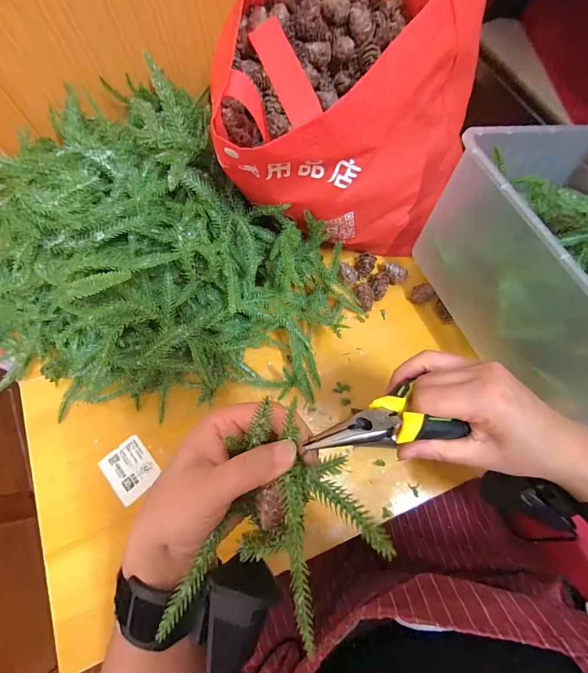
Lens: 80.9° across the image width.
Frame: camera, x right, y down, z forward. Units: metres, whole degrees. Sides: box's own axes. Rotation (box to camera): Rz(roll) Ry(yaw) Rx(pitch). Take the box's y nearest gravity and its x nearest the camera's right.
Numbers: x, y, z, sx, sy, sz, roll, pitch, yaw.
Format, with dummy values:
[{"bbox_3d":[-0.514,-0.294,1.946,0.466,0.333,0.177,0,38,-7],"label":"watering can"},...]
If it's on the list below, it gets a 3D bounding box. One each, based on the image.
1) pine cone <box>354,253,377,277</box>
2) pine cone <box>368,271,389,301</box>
[{"bbox_3d":[0.090,-0.090,0.445,0.026,0.020,0.030,19,71,8],"label":"pine cone"},{"bbox_3d":[0.106,-0.064,0.433,0.023,0.021,0.032,16,71,7],"label":"pine cone"}]

